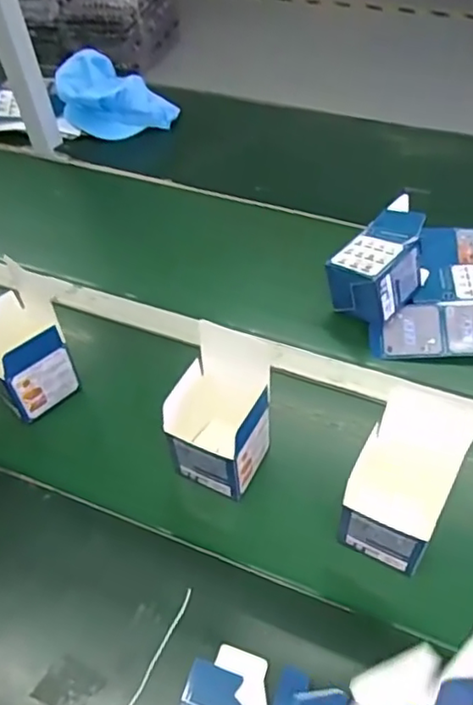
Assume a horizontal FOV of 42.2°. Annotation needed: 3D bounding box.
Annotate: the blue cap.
[{"bbox_3d":[-0.227,-0.465,1.124,0.207,0.130,0.113,18,56,18],"label":"blue cap"}]

